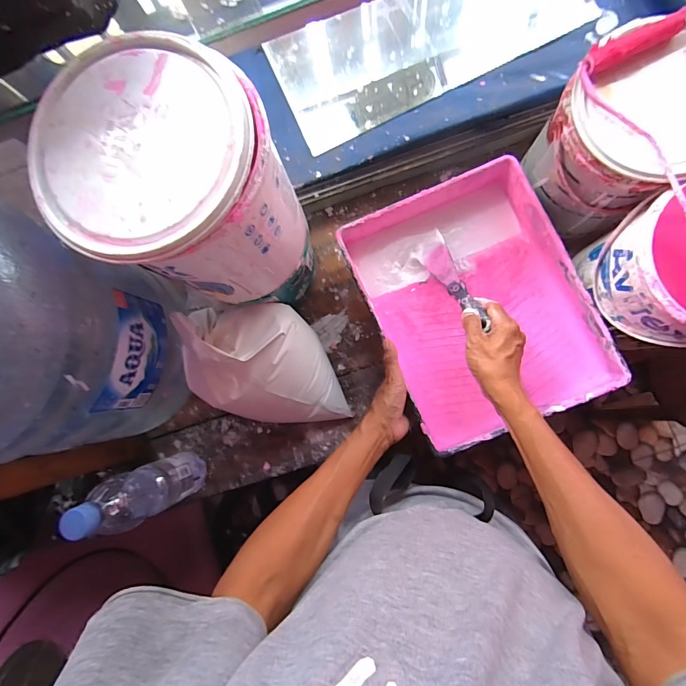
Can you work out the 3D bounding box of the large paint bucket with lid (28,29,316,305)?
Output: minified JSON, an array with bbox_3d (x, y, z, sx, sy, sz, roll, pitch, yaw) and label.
[{"bbox_3d":[-0.141,-0.139,0.370,0.172,0.180,0.165,-1,85,6],"label":"large paint bucket with lid"}]

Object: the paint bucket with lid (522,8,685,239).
[{"bbox_3d":[0.346,-0.246,0.463,0.164,0.169,0.158,-1,85,6],"label":"paint bucket with lid"}]

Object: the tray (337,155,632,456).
[{"bbox_3d":[0.187,-0.059,0.548,0.271,0.080,0.348,-22,83,4],"label":"tray"}]

